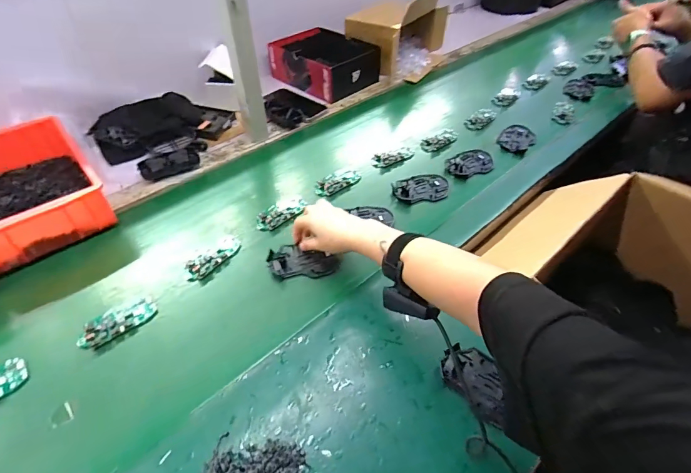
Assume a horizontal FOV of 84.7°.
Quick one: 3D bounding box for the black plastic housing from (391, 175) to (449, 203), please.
[{"bbox_3d":[0.145,-0.094,0.739,0.110,0.022,0.074,-9,48,-9],"label":"black plastic housing"}]

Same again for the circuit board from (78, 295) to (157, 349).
[{"bbox_3d":[-0.314,0.115,0.521,0.099,0.011,0.045,-32,55,-26],"label":"circuit board"}]

